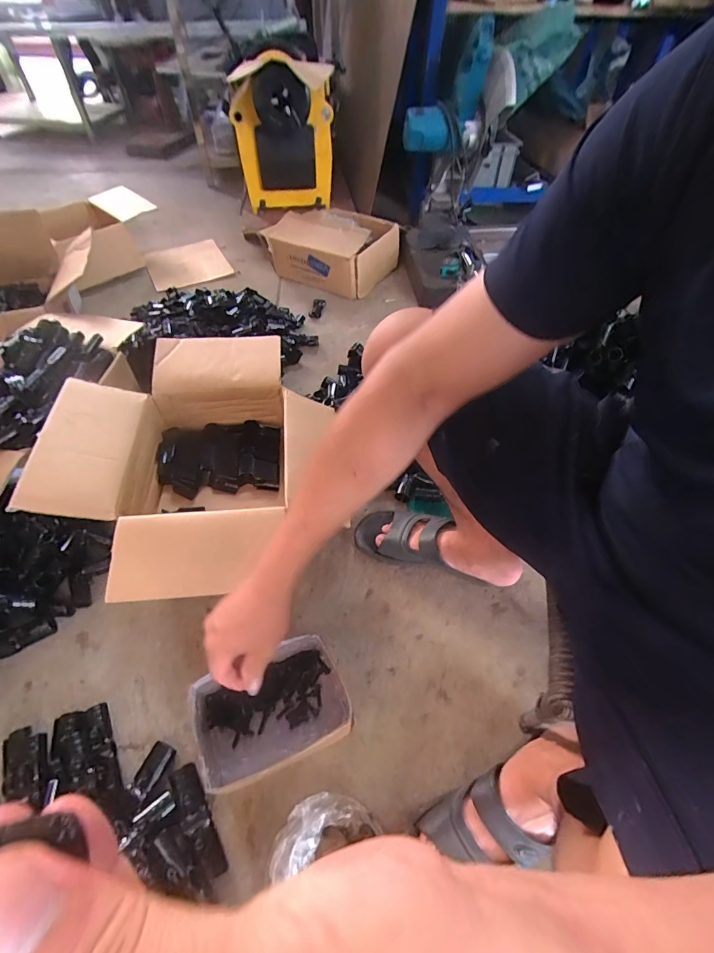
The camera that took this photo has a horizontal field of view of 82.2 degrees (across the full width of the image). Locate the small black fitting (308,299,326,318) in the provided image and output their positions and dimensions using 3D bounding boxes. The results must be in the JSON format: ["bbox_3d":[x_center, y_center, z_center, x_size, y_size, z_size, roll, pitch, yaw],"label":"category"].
[{"bbox_3d":[-0.121,-0.509,1.243,0.038,0.016,0.085,9,53,6],"label":"small black fitting"}]

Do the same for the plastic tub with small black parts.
[{"bbox_3d":[-0.118,0.325,0.576,0.205,0.093,0.144,-21,56,-16],"label":"plastic tub with small black parts"}]

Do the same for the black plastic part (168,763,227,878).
[{"bbox_3d":[-0.205,0.437,0.524,0.035,0.031,0.125,-27,57,-19],"label":"black plastic part"}]

